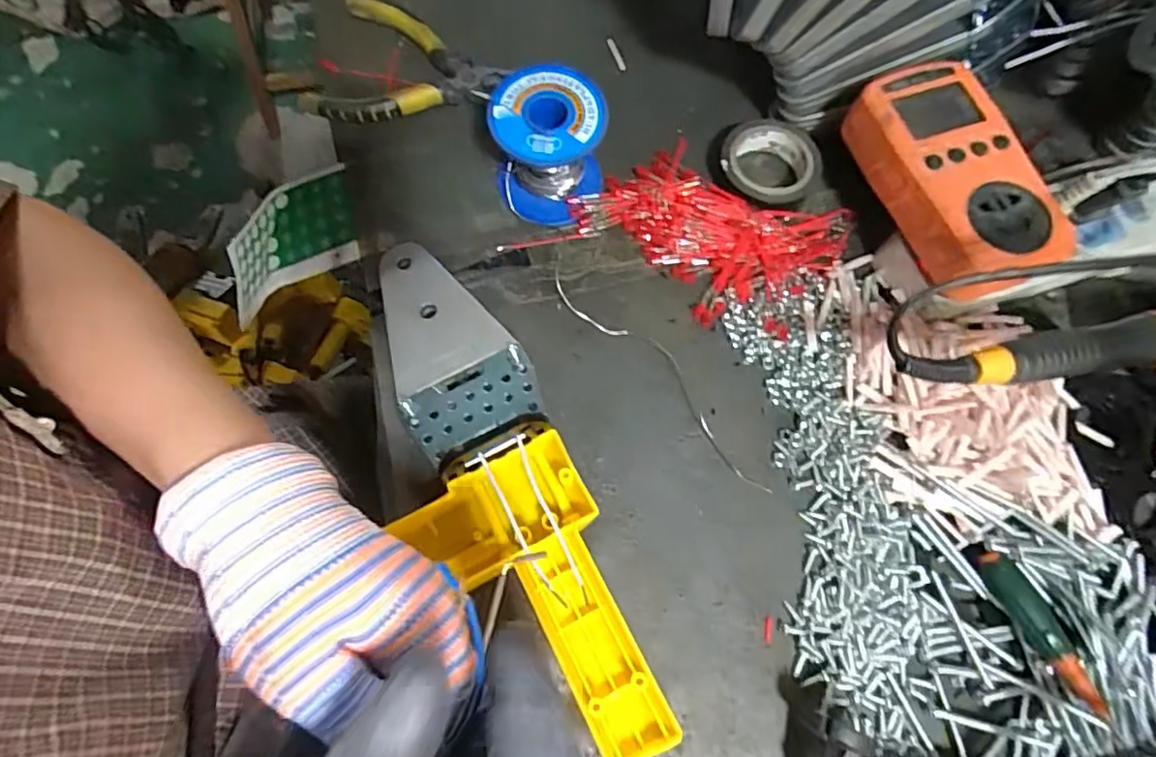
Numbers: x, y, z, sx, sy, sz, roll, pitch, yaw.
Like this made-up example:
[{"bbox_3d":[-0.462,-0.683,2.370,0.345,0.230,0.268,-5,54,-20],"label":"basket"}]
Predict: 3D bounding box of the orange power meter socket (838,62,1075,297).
[{"bbox_3d":[0.201,-0.107,0.315,0.065,0.033,0.125,-18,74,-8],"label":"orange power meter socket"}]

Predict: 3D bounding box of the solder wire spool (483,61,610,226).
[{"bbox_3d":[-0.017,-0.131,0.334,0.063,0.064,0.057,0,73,-2],"label":"solder wire spool"}]

